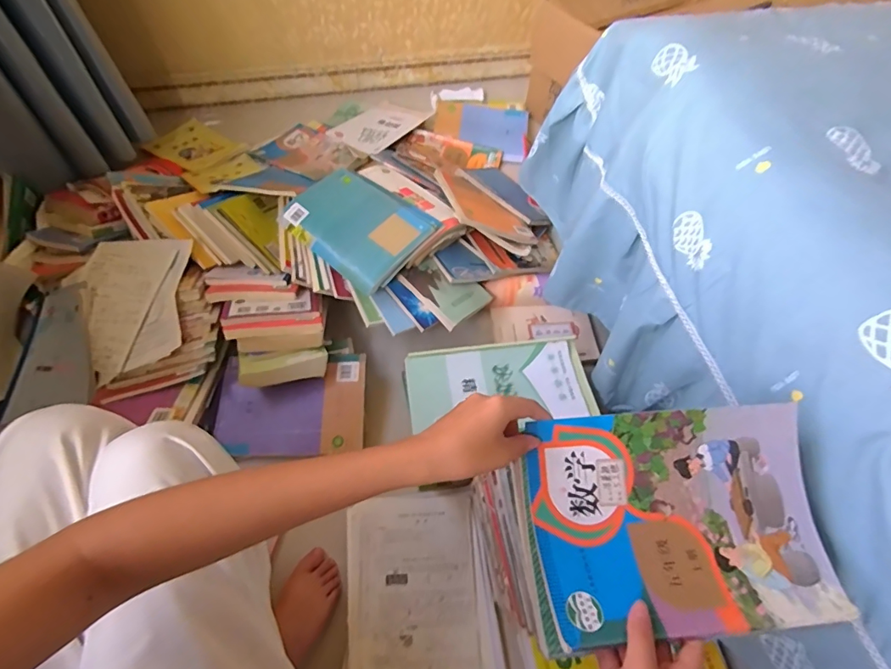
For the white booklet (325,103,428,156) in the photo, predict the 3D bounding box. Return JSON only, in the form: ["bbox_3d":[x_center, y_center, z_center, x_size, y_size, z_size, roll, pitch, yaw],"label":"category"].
[{"bbox_3d":[-0.181,-0.576,1.318,0.181,0.018,0.251,29,57,20],"label":"white booklet"}]

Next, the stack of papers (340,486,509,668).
[{"bbox_3d":[-0.035,0.399,0.719,0.224,0.029,0.306,-5,59,-5],"label":"stack of papers"}]

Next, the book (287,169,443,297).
[{"bbox_3d":[-0.169,-0.217,0.923,0.267,0.034,0.200,36,72,20],"label":"book"}]

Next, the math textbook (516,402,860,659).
[{"bbox_3d":[0.202,0.160,0.422,0.267,0.034,0.180,-4,69,-6],"label":"math textbook"}]

